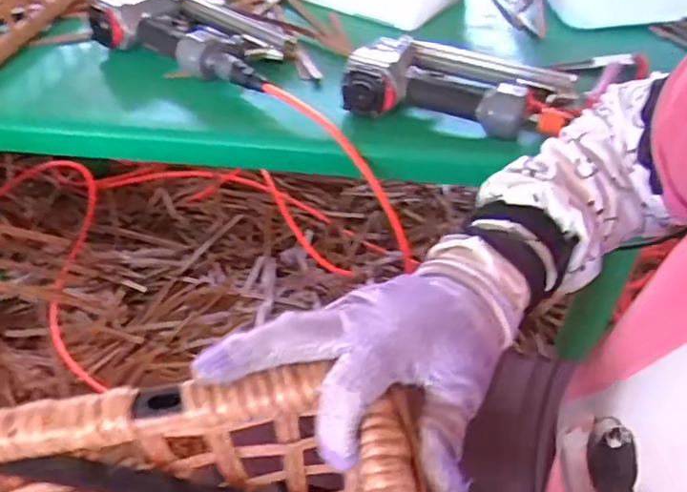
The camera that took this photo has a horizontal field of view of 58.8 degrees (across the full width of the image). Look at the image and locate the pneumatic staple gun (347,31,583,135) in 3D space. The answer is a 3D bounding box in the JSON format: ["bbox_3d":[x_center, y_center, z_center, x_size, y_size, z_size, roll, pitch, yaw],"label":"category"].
[{"bbox_3d":[0.133,-0.185,0.677,0.240,0.062,0.133,11,48,10],"label":"pneumatic staple gun"}]

